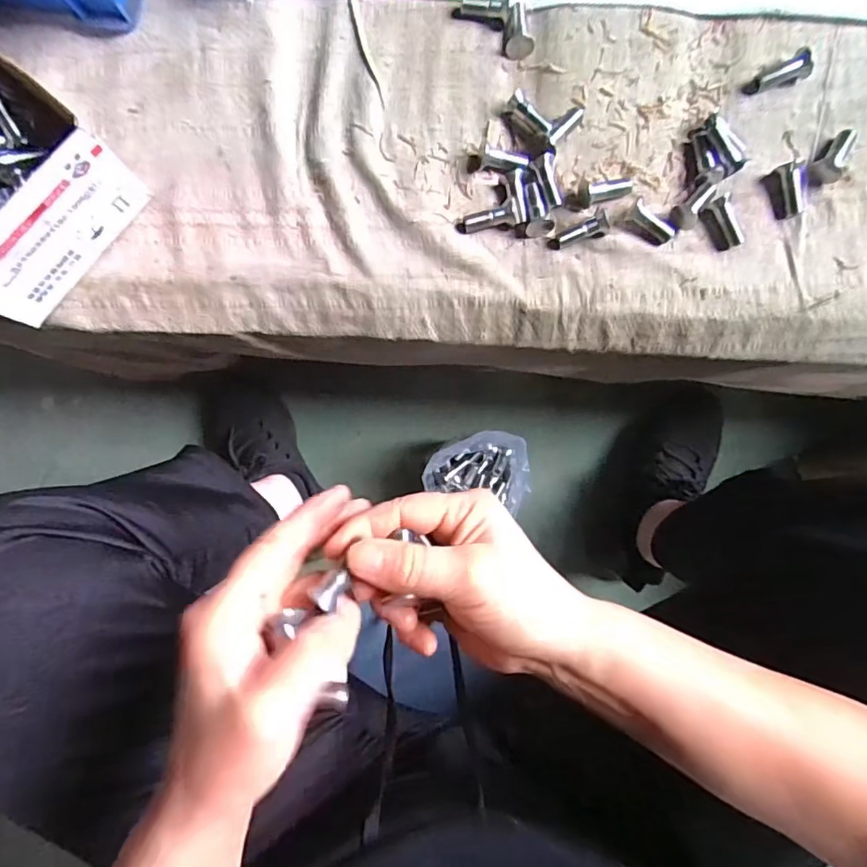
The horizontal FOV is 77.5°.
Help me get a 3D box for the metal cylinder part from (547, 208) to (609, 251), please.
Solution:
[{"bbox_3d":[0.101,-0.138,0.374,0.040,0.012,0.016,-26,88,0],"label":"metal cylinder part"}]

